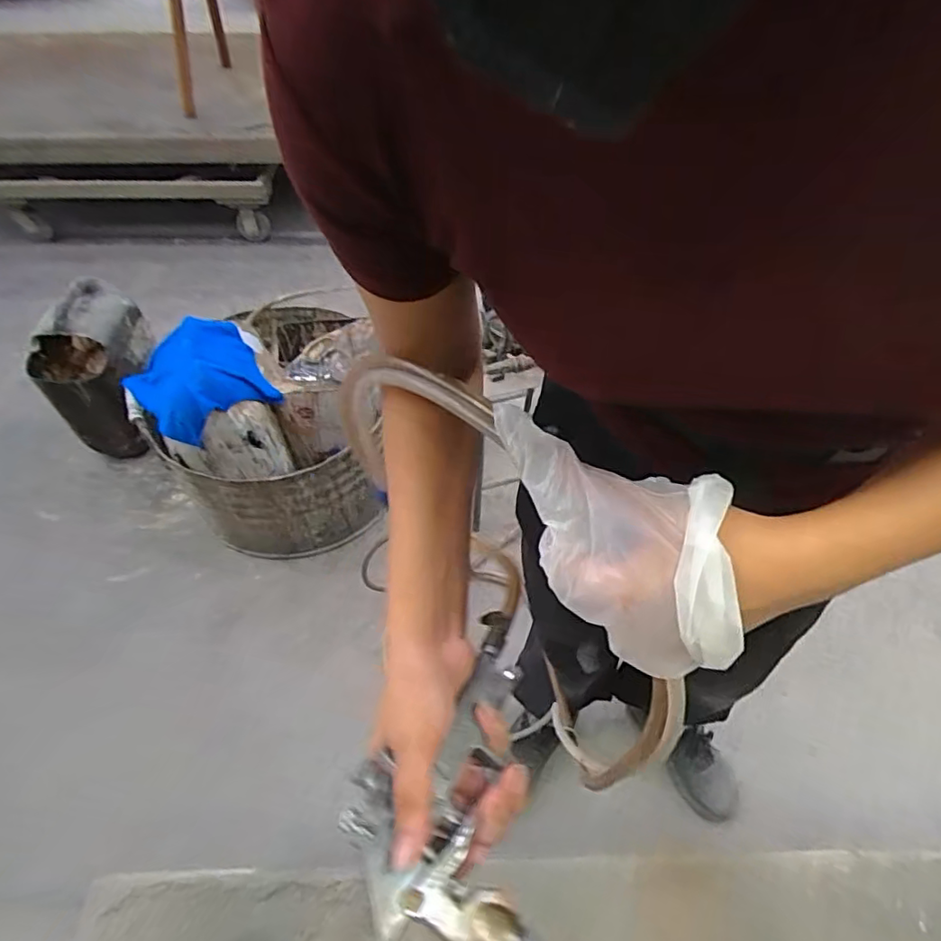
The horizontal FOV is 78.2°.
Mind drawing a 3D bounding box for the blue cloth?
[{"bbox_3d":[-0.529,-0.190,1.110,0.225,0.109,0.225,-37,61,-27],"label":"blue cloth"}]

